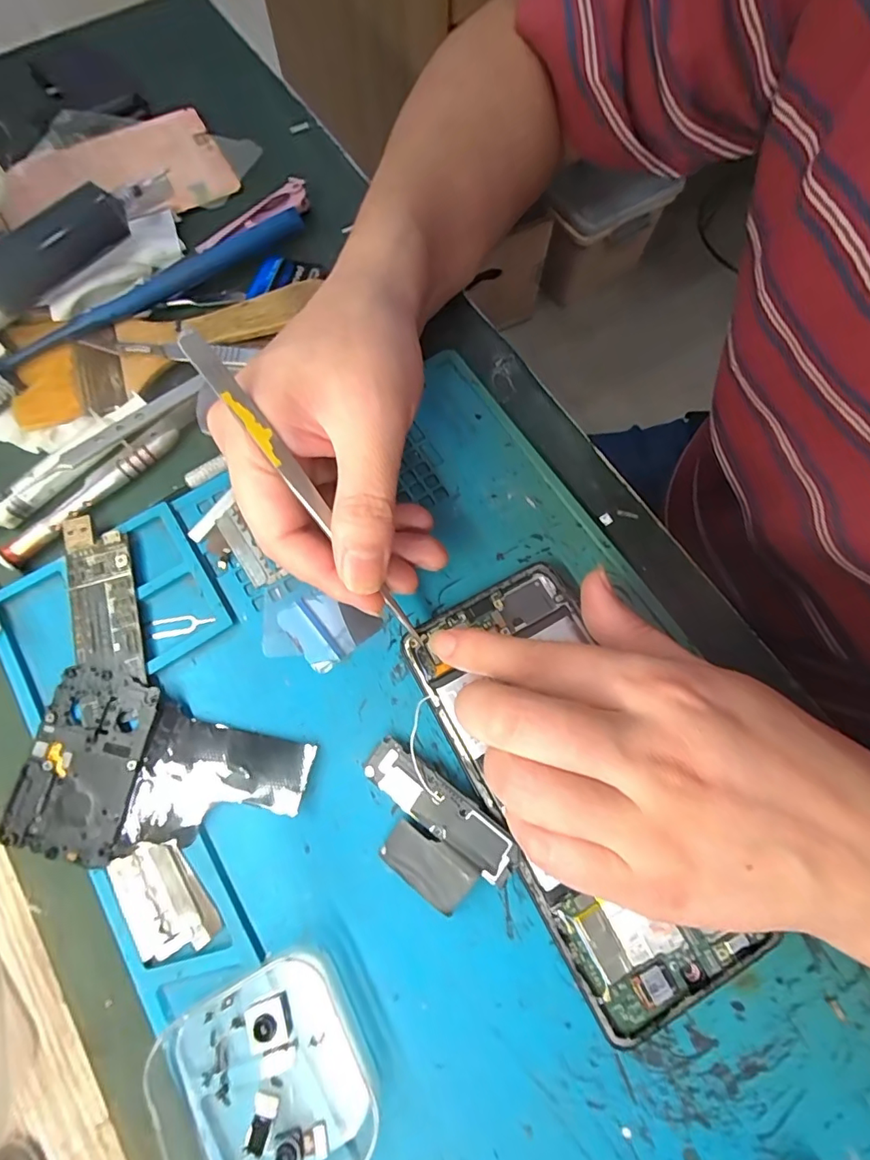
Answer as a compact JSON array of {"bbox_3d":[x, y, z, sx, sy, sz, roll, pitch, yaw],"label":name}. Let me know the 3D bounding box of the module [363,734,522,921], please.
[{"bbox_3d":[-0.004,0.094,0.191,0.064,0.011,0.037,37,77,11],"label":"module"}]

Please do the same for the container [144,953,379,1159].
[{"bbox_3d":[-0.060,0.168,0.165,0.066,0.019,0.060,-25,75,-7],"label":"container"}]

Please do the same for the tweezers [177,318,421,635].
[{"bbox_3d":[-0.041,-0.025,0.181,0.007,0.004,0.135,-39,118,-11],"label":"tweezers"}]

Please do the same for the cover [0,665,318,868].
[{"bbox_3d":[-0.106,0.078,0.197,0.107,0.009,0.066,13,74,4],"label":"cover"}]

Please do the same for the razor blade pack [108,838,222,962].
[{"bbox_3d":[-0.101,0.117,0.185,0.026,0.004,0.041,-30,75,-9],"label":"razor blade pack"}]

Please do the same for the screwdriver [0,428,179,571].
[{"bbox_3d":[-0.157,-0.040,0.230,0.009,0.006,0.092,42,78,12],"label":"screwdriver"}]

